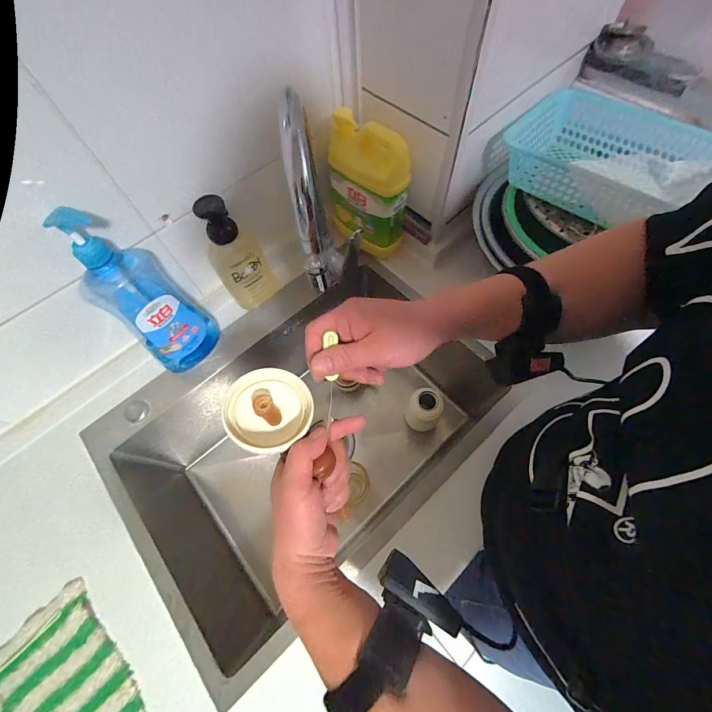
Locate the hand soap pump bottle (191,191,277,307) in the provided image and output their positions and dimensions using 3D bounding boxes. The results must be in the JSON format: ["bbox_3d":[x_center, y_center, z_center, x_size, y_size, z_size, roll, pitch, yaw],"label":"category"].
[{"bbox_3d":[-0.201,-0.169,0.564,0.087,0.209,0.073,-26,66,-8],"label":"hand soap pump bottle"}]

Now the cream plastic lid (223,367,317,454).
[{"bbox_3d":[-0.081,0.048,0.309,0.077,0.028,0.077,3,66,-7],"label":"cream plastic lid"}]

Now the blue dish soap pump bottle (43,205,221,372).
[{"bbox_3d":[-0.312,-0.084,0.487,0.090,0.270,0.109,40,73,19],"label":"blue dish soap pump bottle"}]

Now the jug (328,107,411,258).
[{"bbox_3d":[0.022,-0.291,0.576,0.080,0.195,0.136,-35,68,-12],"label":"jug"}]

